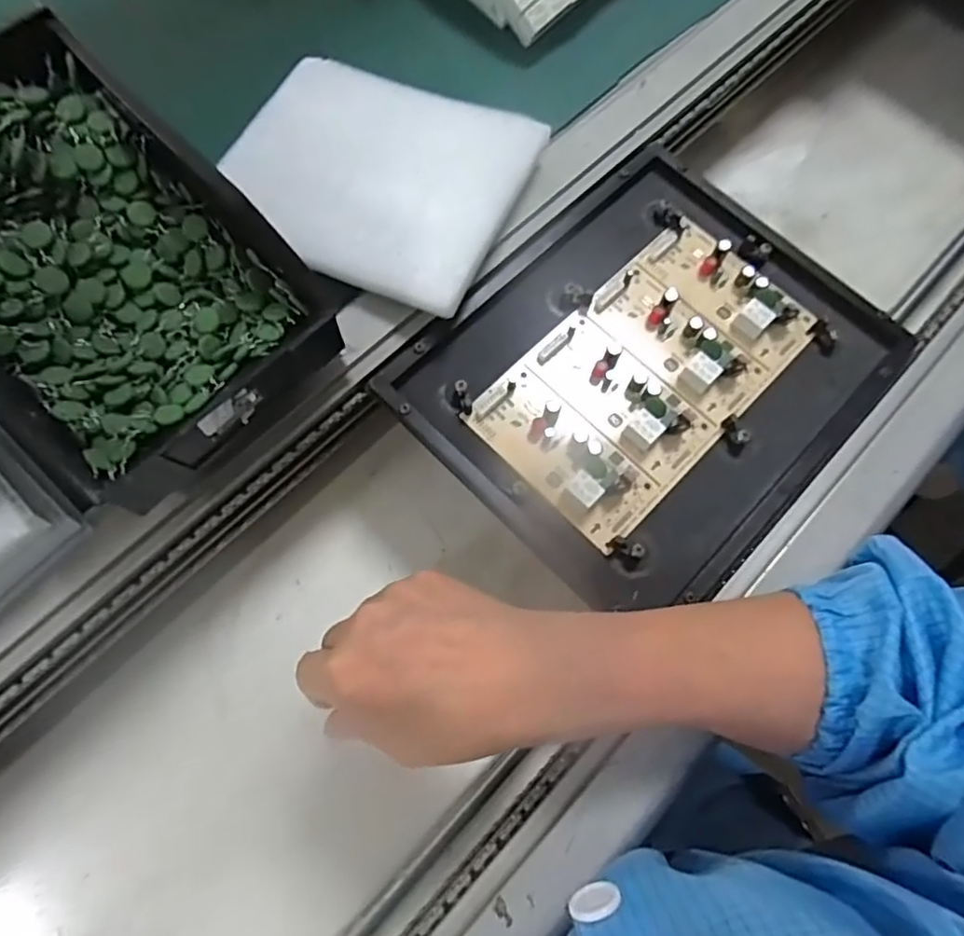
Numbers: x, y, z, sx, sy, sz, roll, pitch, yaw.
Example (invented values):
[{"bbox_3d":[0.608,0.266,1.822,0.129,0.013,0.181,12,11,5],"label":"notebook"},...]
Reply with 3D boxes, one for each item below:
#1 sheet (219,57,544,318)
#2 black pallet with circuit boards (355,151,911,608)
[{"bbox_3d":[-0.072,-0.196,0.408,0.187,0.018,0.155,24,74,6],"label":"sheet"},{"bbox_3d":[0.111,-0.066,0.397,0.231,0.022,0.275,42,76,14],"label":"black pallet with circuit boards"}]

